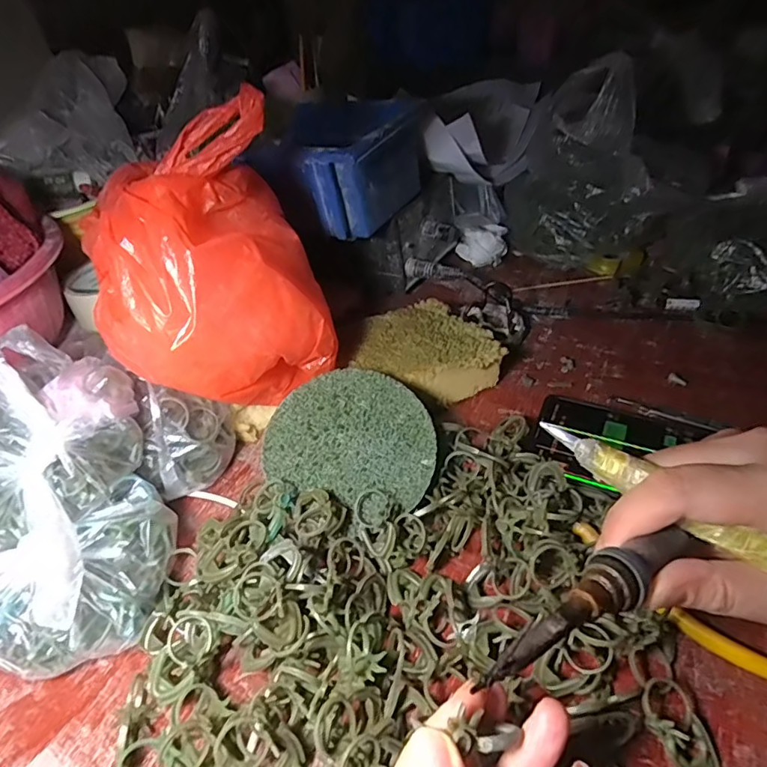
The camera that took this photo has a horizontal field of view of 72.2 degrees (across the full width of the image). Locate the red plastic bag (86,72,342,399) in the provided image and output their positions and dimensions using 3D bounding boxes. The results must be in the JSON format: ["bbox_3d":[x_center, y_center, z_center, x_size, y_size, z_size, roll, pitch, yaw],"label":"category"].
[{"bbox_3d":[-0.104,-0.068,0.332,0.124,0.168,0.127,-17,43,-12],"label":"red plastic bag"}]

